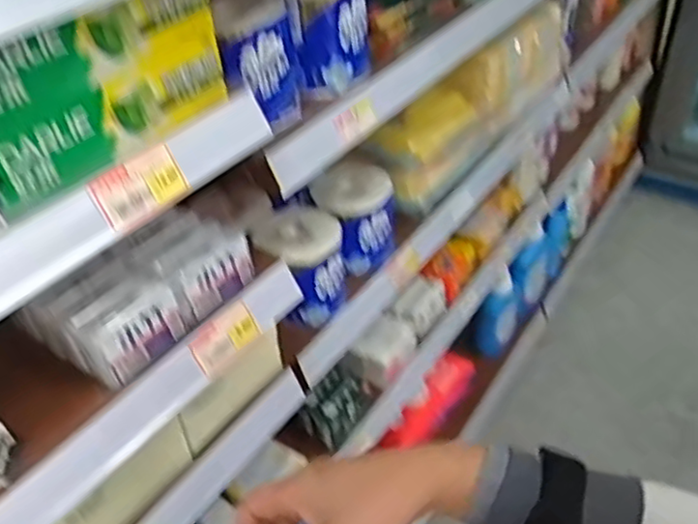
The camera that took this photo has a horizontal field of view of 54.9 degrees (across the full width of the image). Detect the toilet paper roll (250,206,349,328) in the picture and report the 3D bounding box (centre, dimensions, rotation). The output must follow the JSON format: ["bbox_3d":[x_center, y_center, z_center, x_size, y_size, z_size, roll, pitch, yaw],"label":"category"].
[{"bbox_3d":[-0.054,0.003,0.832,0.099,0.108,0.112,-15,41,-15],"label":"toilet paper roll"}]

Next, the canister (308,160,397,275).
[{"bbox_3d":[0.011,-0.061,0.905,0.108,0.105,0.110,-9,40,-7],"label":"canister"}]

